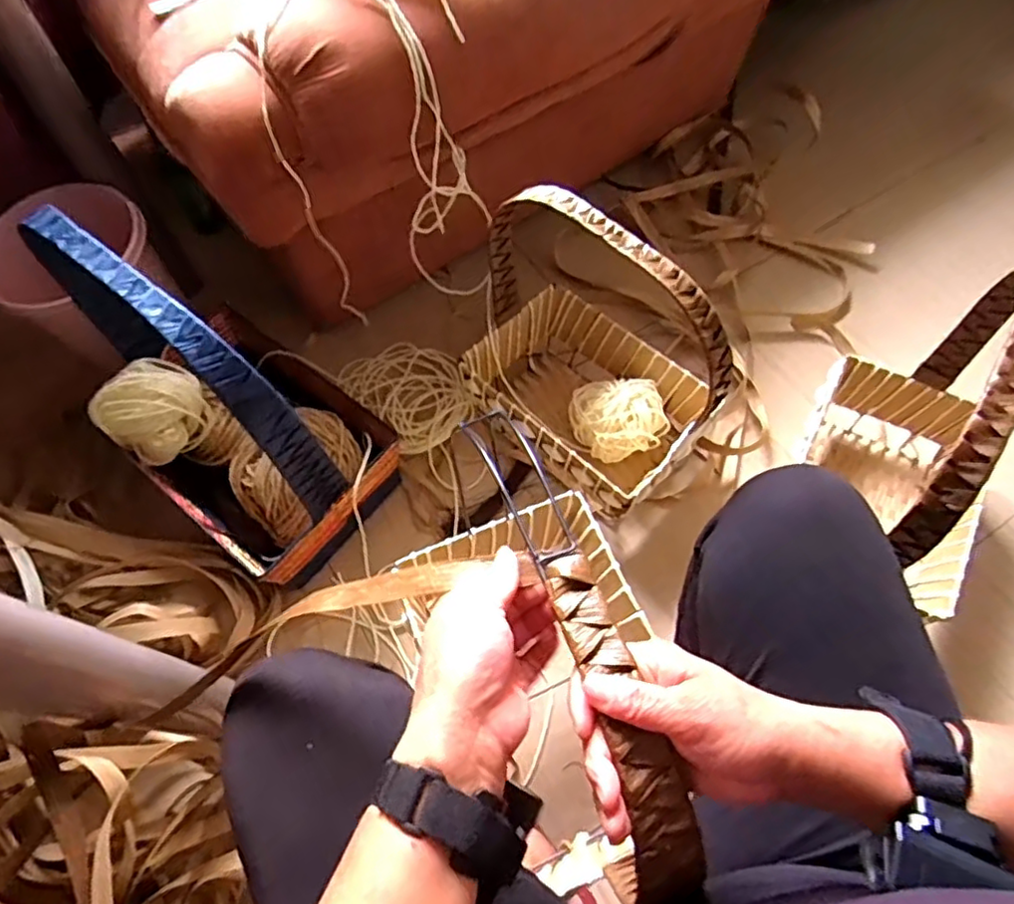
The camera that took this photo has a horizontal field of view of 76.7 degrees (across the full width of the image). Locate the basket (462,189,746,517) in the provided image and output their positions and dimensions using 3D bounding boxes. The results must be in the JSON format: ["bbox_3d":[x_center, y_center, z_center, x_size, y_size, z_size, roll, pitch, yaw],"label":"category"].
[{"bbox_3d":[0.118,-0.132,0.894,0.358,0.420,0.227,39,70,22],"label":"basket"}]

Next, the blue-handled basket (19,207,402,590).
[{"bbox_3d":[-0.401,-0.089,0.859,0.442,0.453,0.268,34,68,20],"label":"blue-handled basket"}]

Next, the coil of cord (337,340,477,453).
[{"bbox_3d":[-0.171,-0.119,1.129,0.177,0.030,0.263,-38,65,-16],"label":"coil of cord"}]

